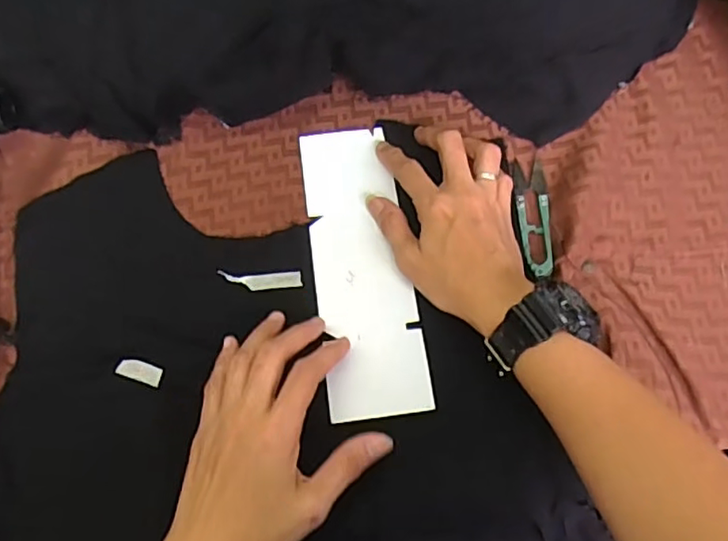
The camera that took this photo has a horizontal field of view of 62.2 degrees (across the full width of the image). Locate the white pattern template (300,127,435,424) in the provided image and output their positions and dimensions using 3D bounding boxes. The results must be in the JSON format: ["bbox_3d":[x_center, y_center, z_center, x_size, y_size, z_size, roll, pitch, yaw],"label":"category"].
[{"bbox_3d":[-0.003,-0.006,0.452,0.071,0.005,0.227,-9,69,-4],"label":"white pattern template"}]

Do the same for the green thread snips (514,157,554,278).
[{"bbox_3d":[0.133,-0.042,0.466,0.024,0.010,0.101,-1,68,-1],"label":"green thread snips"}]

